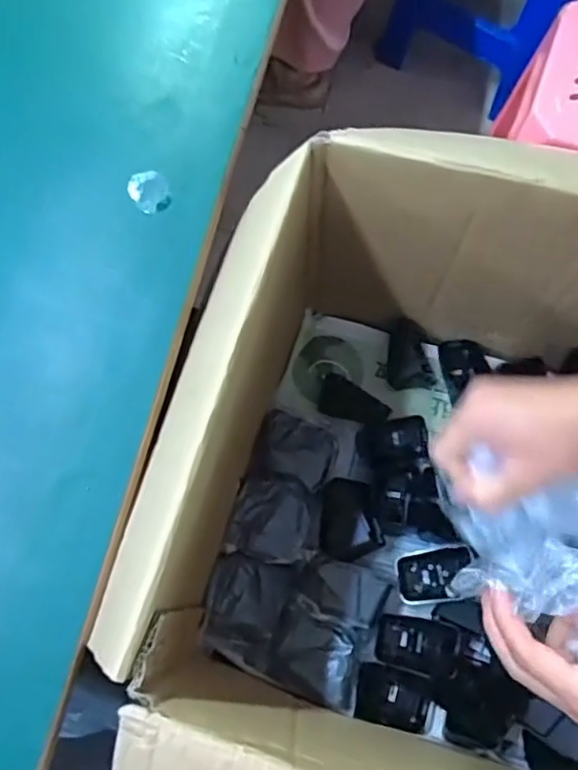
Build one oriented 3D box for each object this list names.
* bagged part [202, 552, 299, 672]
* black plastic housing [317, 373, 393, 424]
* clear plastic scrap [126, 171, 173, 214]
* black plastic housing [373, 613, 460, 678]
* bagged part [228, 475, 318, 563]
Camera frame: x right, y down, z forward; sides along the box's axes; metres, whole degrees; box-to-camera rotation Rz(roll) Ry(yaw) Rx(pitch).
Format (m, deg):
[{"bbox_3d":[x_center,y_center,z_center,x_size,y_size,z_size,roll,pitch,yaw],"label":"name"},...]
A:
[{"bbox_3d":[-0.036,0.183,0.505,0.063,0.027,0.084,19,72,7],"label":"bagged part"},{"bbox_3d":[0.065,0.015,0.598,0.070,0.022,0.048,14,71,5],"label":"black plastic housing"},{"bbox_3d":[-0.110,-0.152,0.478,0.031,0.010,0.035,-26,73,-8],"label":"clear plastic scrap"},{"bbox_3d":[0.108,0.222,0.523,0.064,0.027,0.044,16,71,6],"label":"black plastic housing"},{"bbox_3d":[-0.016,0.118,0.539,0.070,0.026,0.070,16,67,-10],"label":"bagged part"}]

